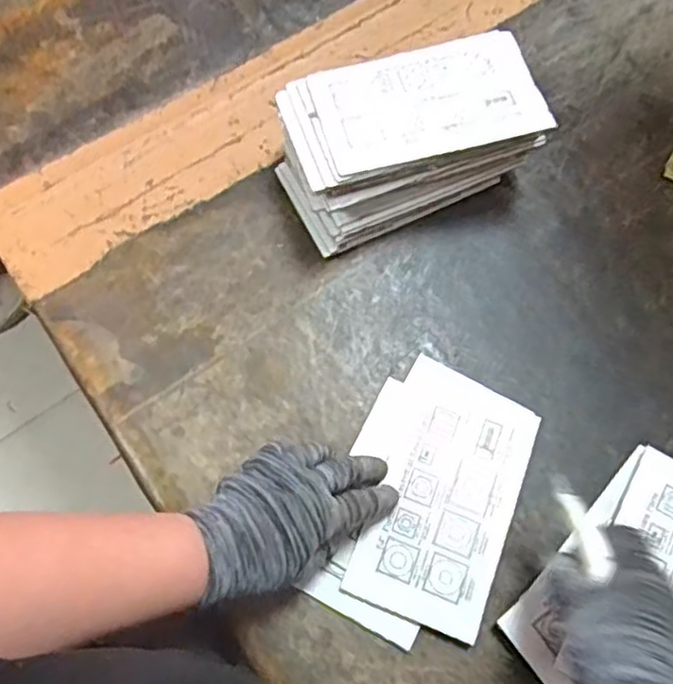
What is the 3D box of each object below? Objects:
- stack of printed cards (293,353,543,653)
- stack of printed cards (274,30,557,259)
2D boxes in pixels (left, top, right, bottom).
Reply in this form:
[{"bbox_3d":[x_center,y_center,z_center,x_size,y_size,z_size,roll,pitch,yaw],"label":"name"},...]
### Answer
[{"bbox_3d":[0.065,0.111,0.477,0.116,0.010,0.187,21,70,6],"label":"stack of printed cards"},{"bbox_3d":[0.055,-0.157,0.527,0.188,0.088,0.101,-21,71,-9],"label":"stack of printed cards"}]

